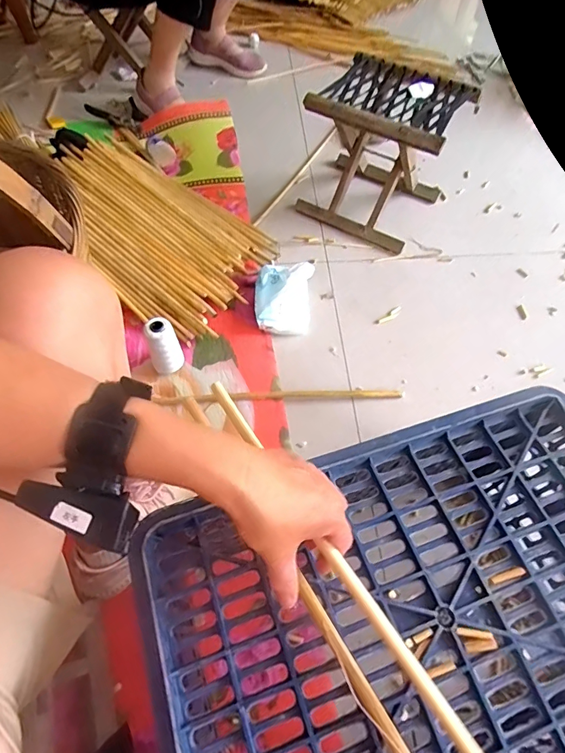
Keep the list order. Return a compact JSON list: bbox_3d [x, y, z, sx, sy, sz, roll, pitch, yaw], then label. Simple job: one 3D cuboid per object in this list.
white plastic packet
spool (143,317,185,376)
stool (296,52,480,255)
[{"bbox_3d":[0.002,-0.151,0.851,0.113,0.064,0.136,2,60,-1],"label":"white plastic packet"},{"bbox_3d":[-0.205,-0.047,0.754,0.049,0.119,0.046,1,60,-1],"label":"spool"},{"bbox_3d":[0.214,-0.483,0.934,0.267,0.261,0.243,29,64,14],"label":"stool"}]

